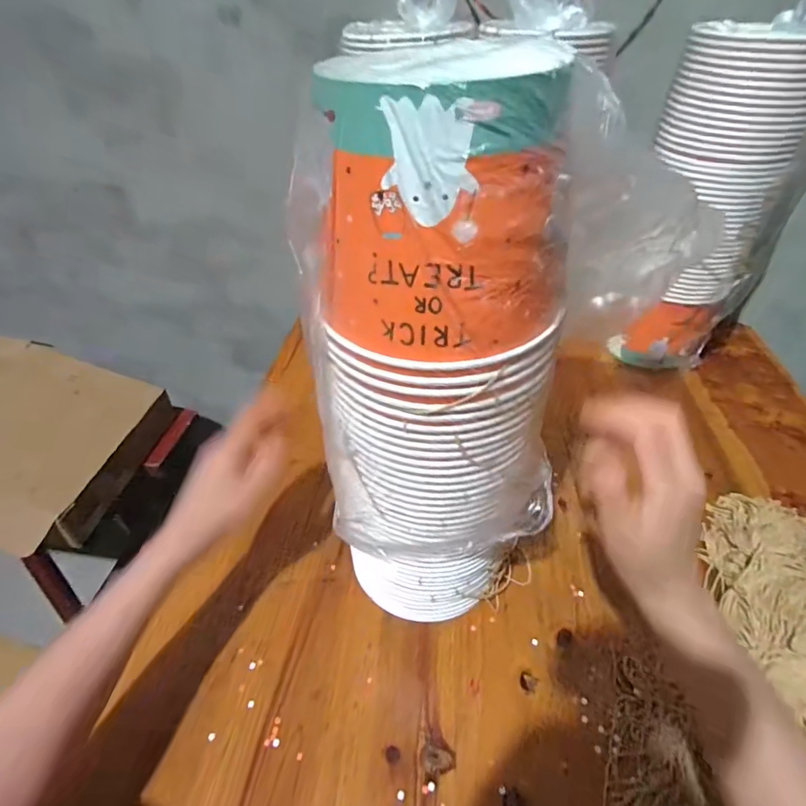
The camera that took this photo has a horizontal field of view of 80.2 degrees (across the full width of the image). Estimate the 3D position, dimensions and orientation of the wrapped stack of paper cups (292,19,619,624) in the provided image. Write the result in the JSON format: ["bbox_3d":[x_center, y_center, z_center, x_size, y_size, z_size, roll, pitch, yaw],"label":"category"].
[{"bbox_3d":[0.032,0.013,0.353,0.143,0.439,0.121,-29,49,-30],"label":"wrapped stack of paper cups"}]

